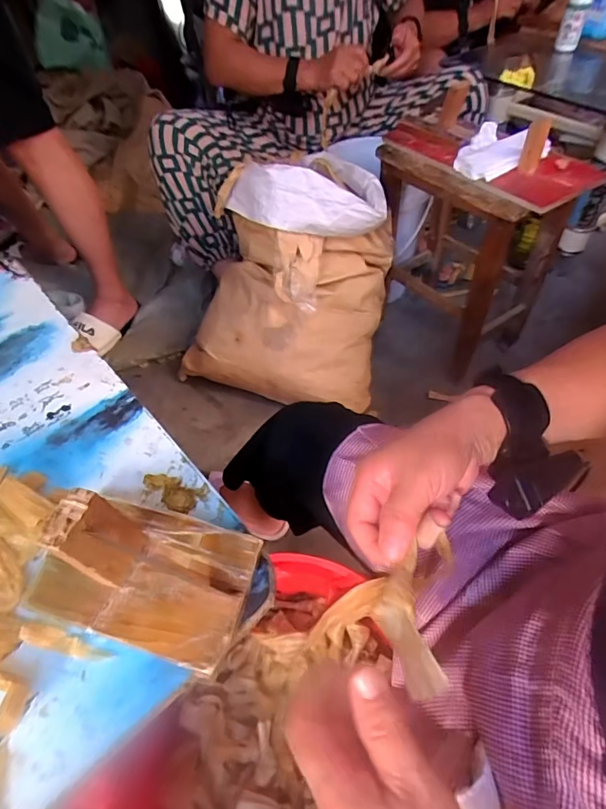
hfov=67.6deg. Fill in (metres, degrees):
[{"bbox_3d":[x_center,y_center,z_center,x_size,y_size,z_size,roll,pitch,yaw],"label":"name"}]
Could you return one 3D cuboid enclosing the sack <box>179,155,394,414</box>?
[{"bbox_3d":[-0.018,-0.278,0.950,0.402,0.383,0.381,15,54,15],"label":"sack"}]

